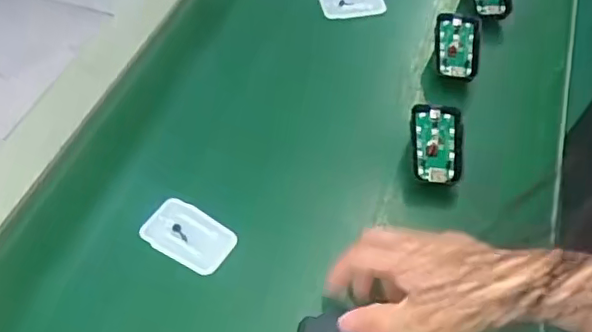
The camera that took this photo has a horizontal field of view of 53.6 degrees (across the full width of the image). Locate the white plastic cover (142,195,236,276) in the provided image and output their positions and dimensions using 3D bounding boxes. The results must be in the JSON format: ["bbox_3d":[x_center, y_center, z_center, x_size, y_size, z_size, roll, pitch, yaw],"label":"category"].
[{"bbox_3d":[-0.083,0.054,0.456,0.069,0.005,0.044,27,58,17],"label":"white plastic cover"}]

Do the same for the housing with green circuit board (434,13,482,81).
[{"bbox_3d":[0.156,-0.115,0.572,0.043,0.015,0.069,10,75,4],"label":"housing with green circuit board"}]

